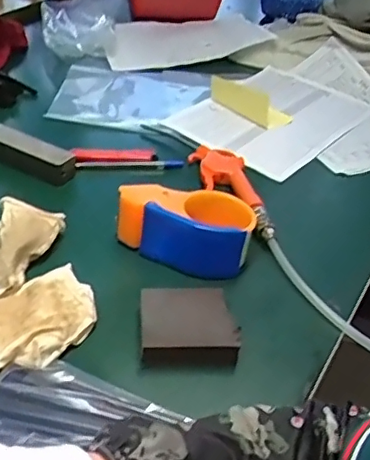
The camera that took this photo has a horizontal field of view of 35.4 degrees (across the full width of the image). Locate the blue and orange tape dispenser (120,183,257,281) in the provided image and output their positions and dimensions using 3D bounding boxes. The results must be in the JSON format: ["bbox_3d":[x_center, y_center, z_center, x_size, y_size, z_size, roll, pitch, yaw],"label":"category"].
[{"bbox_3d":[0.000,-0.001,0.585,0.136,0.065,0.068,9,38,3],"label":"blue and orange tape dispenser"}]

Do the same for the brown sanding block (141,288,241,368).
[{"bbox_3d":[0.003,0.083,0.507,0.079,0.022,0.075,2,38,-6],"label":"brown sanding block"}]

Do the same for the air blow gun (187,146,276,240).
[{"bbox_3d":[0.060,-0.052,0.683,0.055,0.026,0.193,-10,41,-20],"label":"air blow gun"}]

